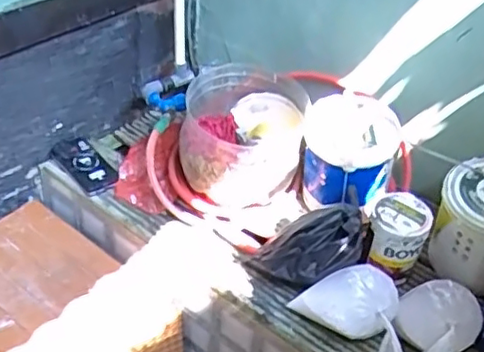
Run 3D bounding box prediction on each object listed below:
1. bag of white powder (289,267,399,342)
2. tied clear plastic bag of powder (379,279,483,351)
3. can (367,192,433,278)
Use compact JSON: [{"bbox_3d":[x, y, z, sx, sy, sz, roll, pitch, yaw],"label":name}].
[{"bbox_3d":[0.177,0.207,1.085,0.172,0.093,0.090,16,41,11],"label":"bag of white powder"},{"bbox_3d":[0.296,0.275,1.022,0.134,0.101,0.215,24,43,19],"label":"tied clear plastic bag of powder"},{"bbox_3d":[0.278,0.102,1.147,0.098,0.111,0.090,4,41,-3],"label":"can"}]

